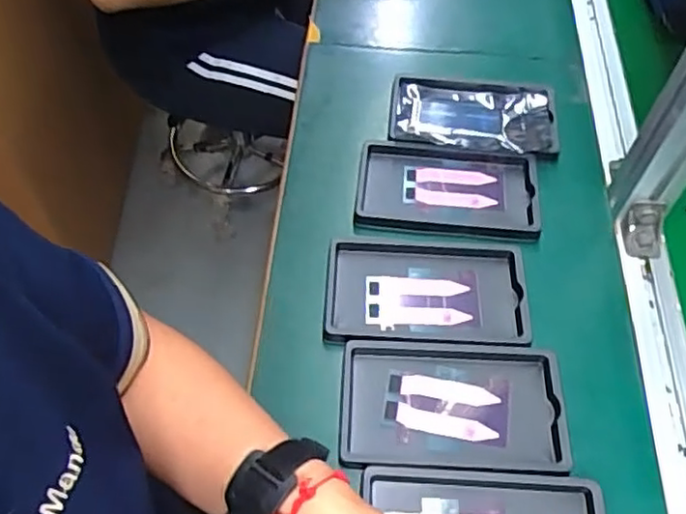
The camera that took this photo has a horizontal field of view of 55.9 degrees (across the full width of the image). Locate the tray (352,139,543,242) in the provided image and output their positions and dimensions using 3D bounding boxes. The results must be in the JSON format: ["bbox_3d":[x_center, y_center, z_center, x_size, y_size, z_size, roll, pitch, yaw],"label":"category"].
[{"bbox_3d":[0.094,-0.060,0.585,0.158,0.012,0.100,6,57,2],"label":"tray"}]

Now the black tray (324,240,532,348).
[{"bbox_3d":[0.067,0.029,0.529,0.158,0.016,0.096,2,57,0],"label":"black tray"}]

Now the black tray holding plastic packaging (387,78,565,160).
[{"bbox_3d":[0.128,-0.142,0.634,0.159,0.024,0.099,7,57,3],"label":"black tray holding plastic packaging"}]

